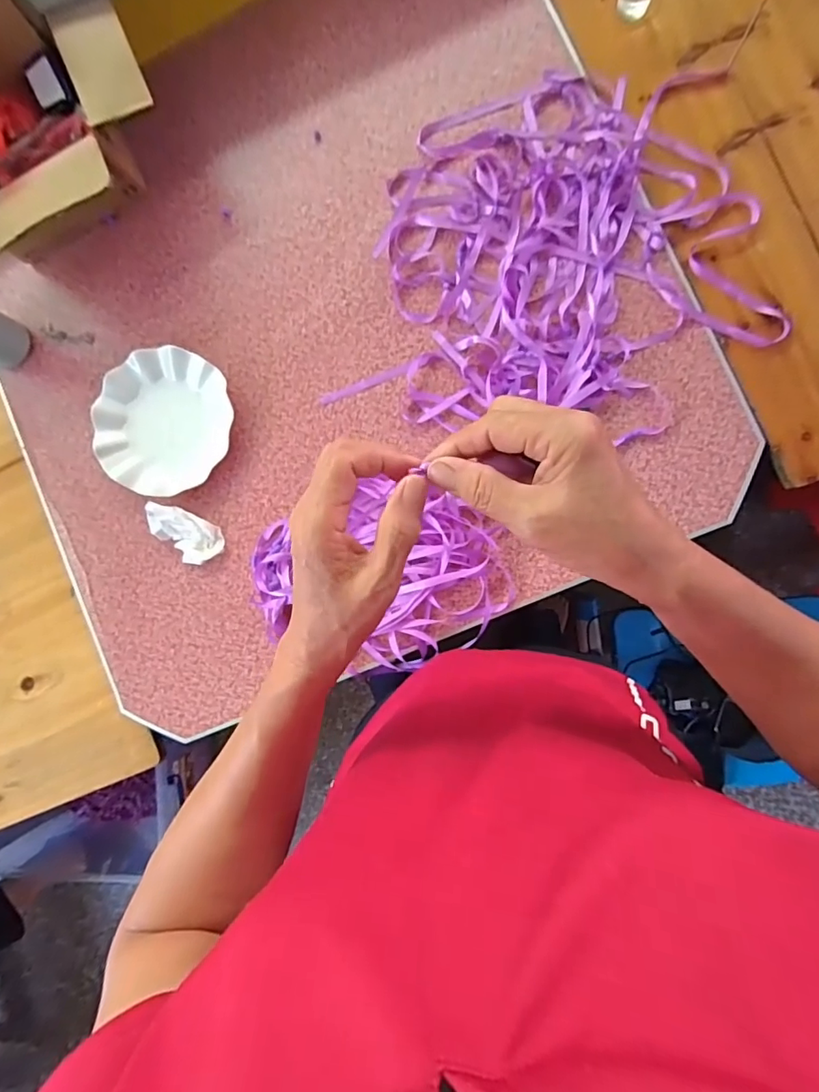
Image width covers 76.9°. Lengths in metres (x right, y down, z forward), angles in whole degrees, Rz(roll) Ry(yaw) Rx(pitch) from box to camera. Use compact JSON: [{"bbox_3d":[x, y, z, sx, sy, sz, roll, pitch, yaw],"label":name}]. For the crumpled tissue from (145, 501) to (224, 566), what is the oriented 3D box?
[{"bbox_3d":[-0.290,-0.014,0.658,0.101,0.021,0.058,26,93,6],"label":"crumpled tissue"}]

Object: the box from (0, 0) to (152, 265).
[{"bbox_3d":[-0.430,-0.474,0.598,0.275,0.179,0.227,-24,88,6],"label":"box"}]

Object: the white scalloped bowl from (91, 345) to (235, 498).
[{"bbox_3d":[-0.312,-0.158,0.660,0.173,0.026,0.182,0,90,6],"label":"white scalloped bowl"}]

